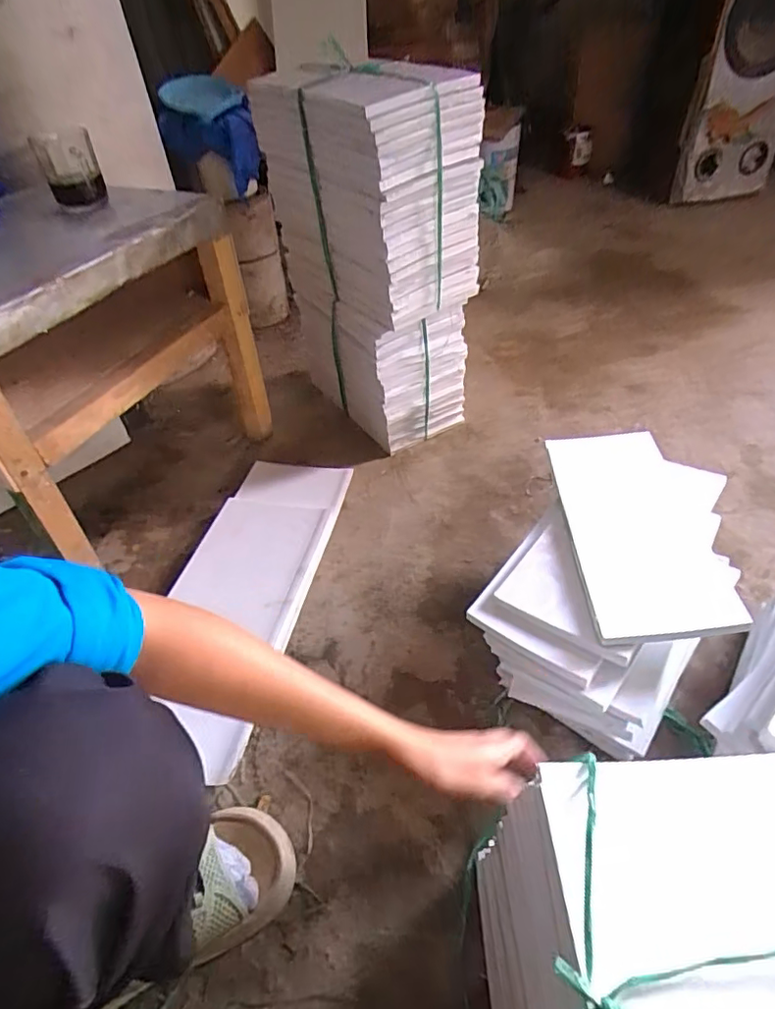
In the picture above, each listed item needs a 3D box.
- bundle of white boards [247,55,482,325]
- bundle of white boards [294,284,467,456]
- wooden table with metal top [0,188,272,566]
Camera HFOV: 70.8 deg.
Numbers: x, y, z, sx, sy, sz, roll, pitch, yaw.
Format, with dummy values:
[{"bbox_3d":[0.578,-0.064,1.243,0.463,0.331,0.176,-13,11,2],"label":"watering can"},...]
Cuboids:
[{"bbox_3d":[-0.036,-0.434,0.761,0.164,0.265,0.301,-31,50,-25],"label":"bundle of white boards"},{"bbox_3d":[-0.016,-0.253,0.927,0.159,0.221,0.275,-29,50,-22],"label":"bundle of white boards"},{"bbox_3d":[-0.431,-0.186,0.749,0.317,0.341,0.431,18,48,21],"label":"wooden table with metal top"}]

